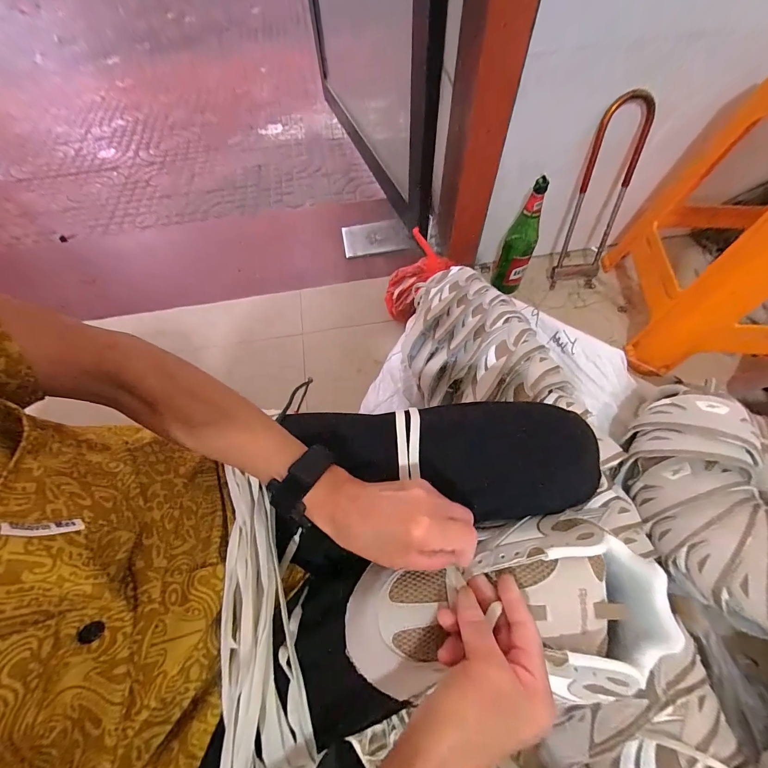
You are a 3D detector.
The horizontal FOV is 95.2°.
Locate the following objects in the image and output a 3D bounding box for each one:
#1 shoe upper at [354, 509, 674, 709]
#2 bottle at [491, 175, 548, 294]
[{"bbox_3d":[0.097,0.175,0.272,0.252,0.059,0.122,-6,62,-1],"label":"shoe upper"},{"bbox_3d":[0.309,-0.321,0.795,0.070,0.270,0.074,21,65,13],"label":"bottle"}]

